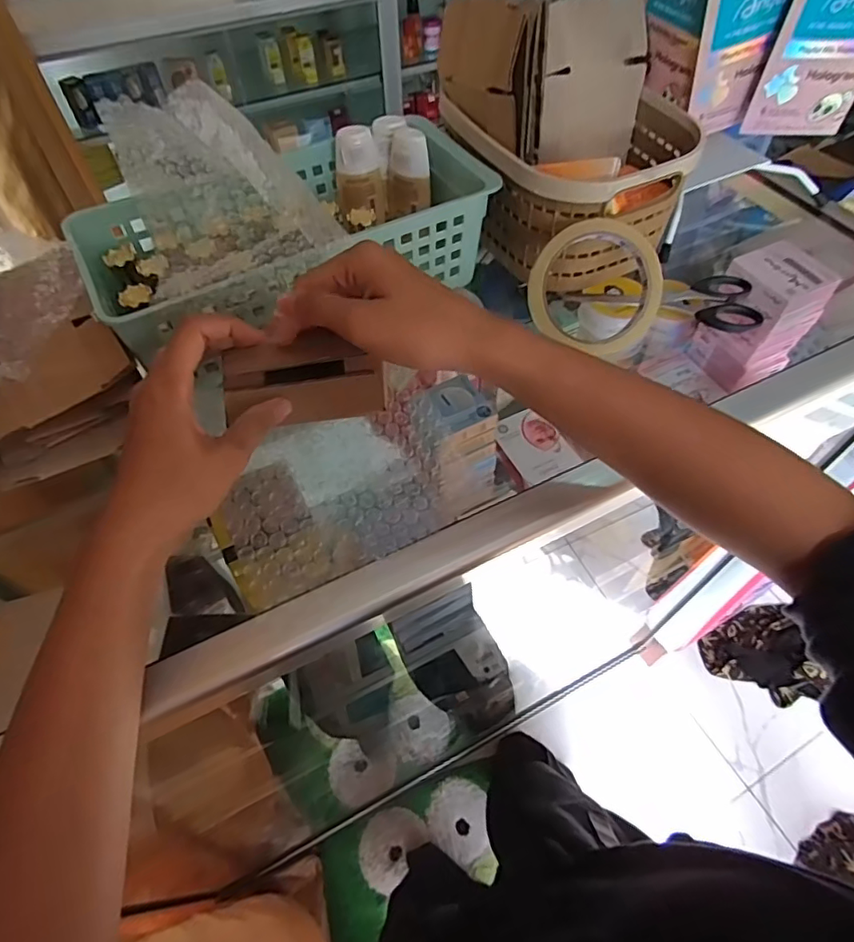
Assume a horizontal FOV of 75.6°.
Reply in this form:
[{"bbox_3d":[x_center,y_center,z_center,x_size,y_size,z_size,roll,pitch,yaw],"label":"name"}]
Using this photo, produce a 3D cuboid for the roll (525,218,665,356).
[{"bbox_3d":[0.124,-0.137,0.405,0.099,0.088,0.015,14,14,3],"label":"roll"}]

